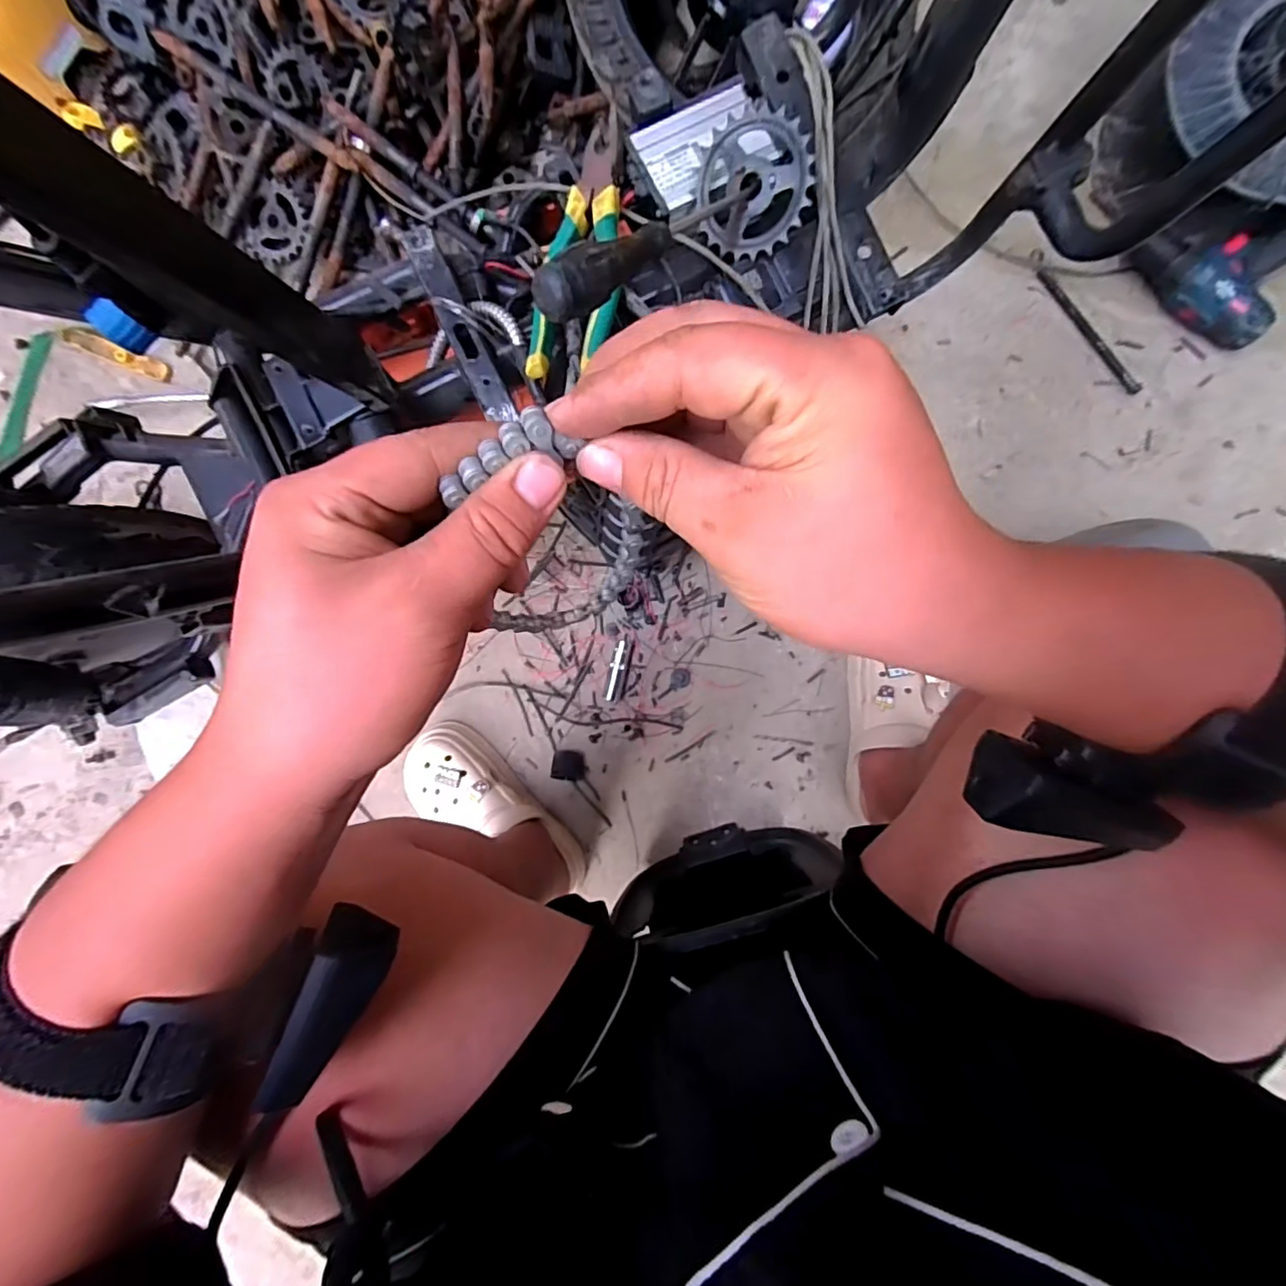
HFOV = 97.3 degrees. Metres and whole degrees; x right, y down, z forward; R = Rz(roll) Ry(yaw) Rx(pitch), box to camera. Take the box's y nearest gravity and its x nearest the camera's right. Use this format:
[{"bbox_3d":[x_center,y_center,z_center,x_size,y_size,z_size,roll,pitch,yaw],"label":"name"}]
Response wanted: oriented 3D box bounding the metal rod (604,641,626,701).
[{"bbox_3d":[-0.035,0.037,0.743,0.017,0.018,0.079,16,90,2],"label":"metal rod"}]

